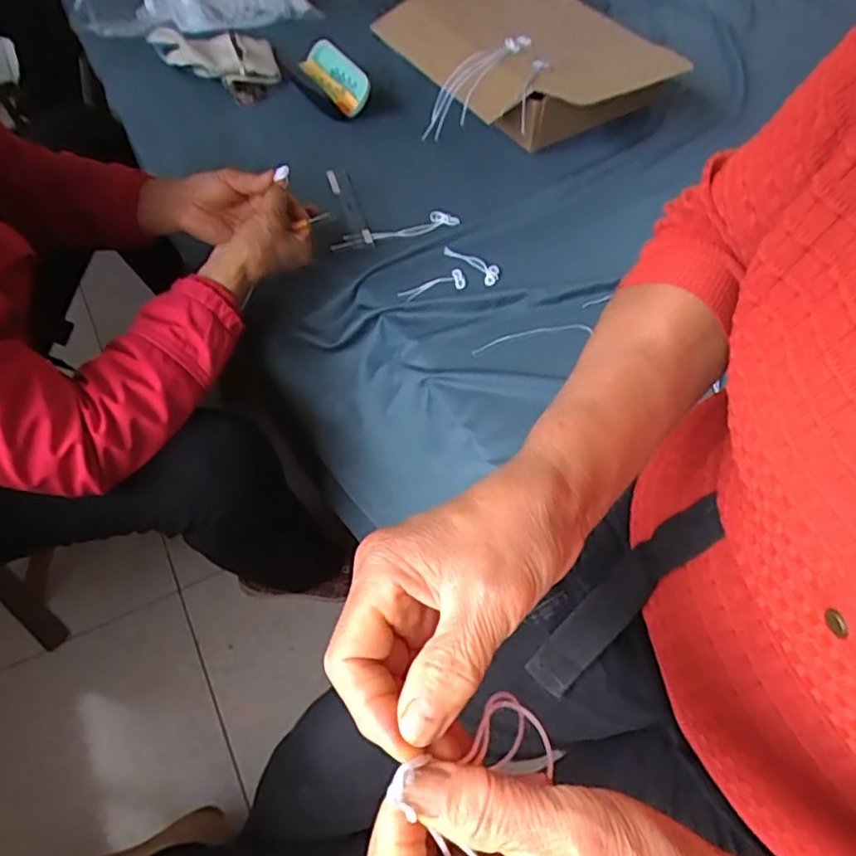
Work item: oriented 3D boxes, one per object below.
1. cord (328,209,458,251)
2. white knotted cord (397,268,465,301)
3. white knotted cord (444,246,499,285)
[{"bbox_3d":[-0.039,-0.241,0.755,0.166,0.023,0.021,-22,60,-17],"label":"cord"},{"bbox_3d":[0.004,-0.169,0.740,0.085,0.010,0.023,-19,62,-15],"label":"white knotted cord"},{"bbox_3d":[0.053,-0.201,0.758,0.073,0.011,0.024,28,60,-4],"label":"white knotted cord"}]

